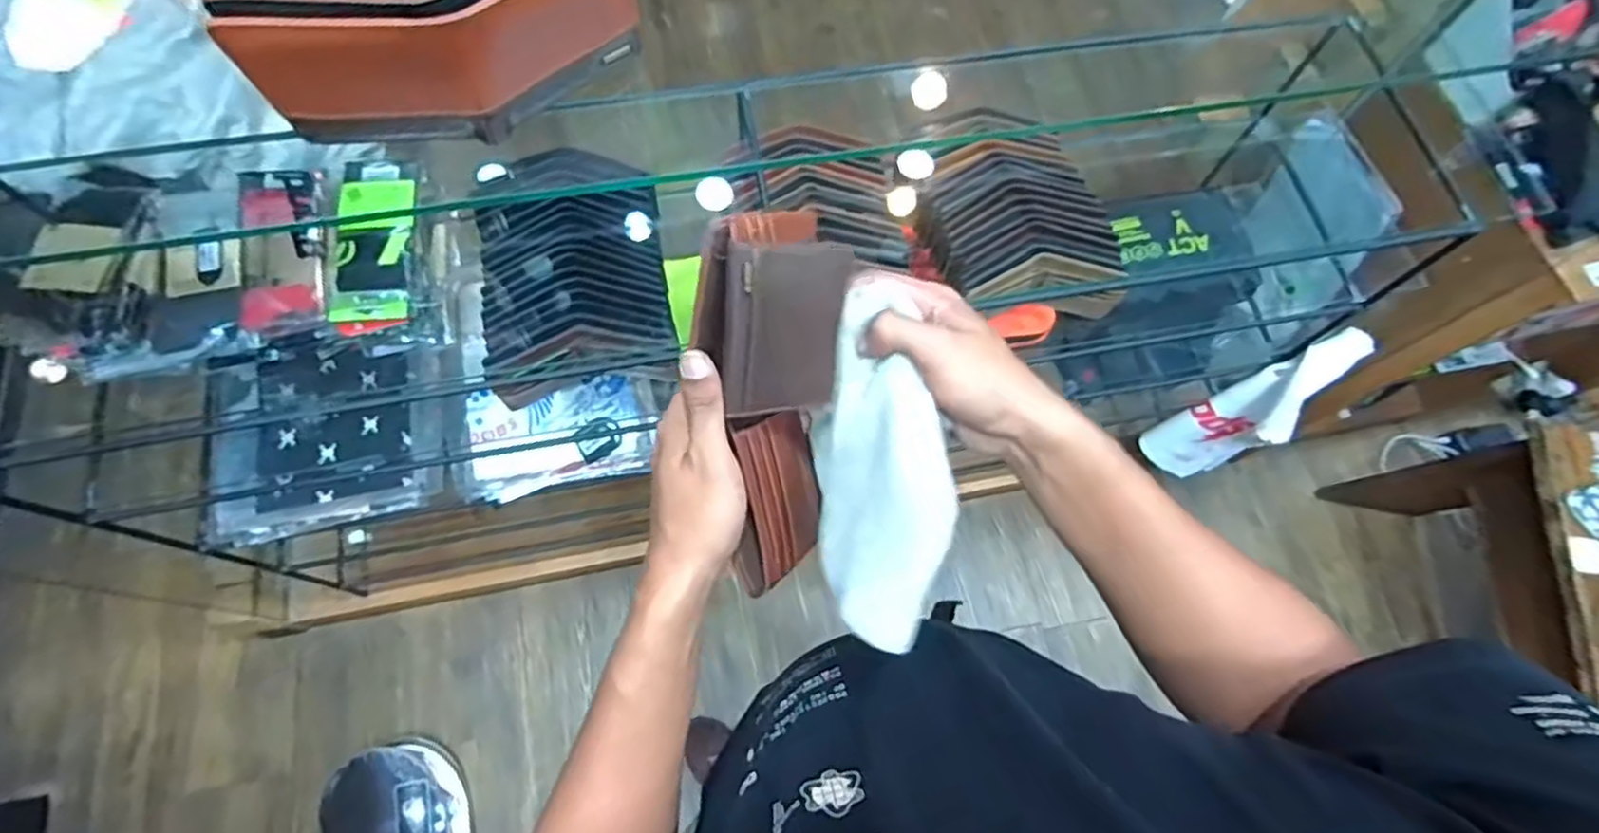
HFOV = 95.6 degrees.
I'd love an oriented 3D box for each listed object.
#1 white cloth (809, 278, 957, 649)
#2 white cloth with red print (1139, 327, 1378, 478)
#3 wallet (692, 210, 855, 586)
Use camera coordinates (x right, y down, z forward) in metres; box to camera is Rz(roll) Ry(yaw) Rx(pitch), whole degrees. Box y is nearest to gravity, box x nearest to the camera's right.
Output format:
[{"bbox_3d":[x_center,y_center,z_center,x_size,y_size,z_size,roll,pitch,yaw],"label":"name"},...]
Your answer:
[{"bbox_3d":[0.045,0.029,0.396,0.066,0.044,0.181,-1,69,-4],"label":"white cloth"},{"bbox_3d":[0.755,-0.001,1.223,0.113,0.400,0.122,-19,69,-35],"label":"white cloth with red print"},{"bbox_3d":[-0.011,-0.010,0.426,0.082,0.208,0.074,-5,24,-5],"label":"wallet"}]

